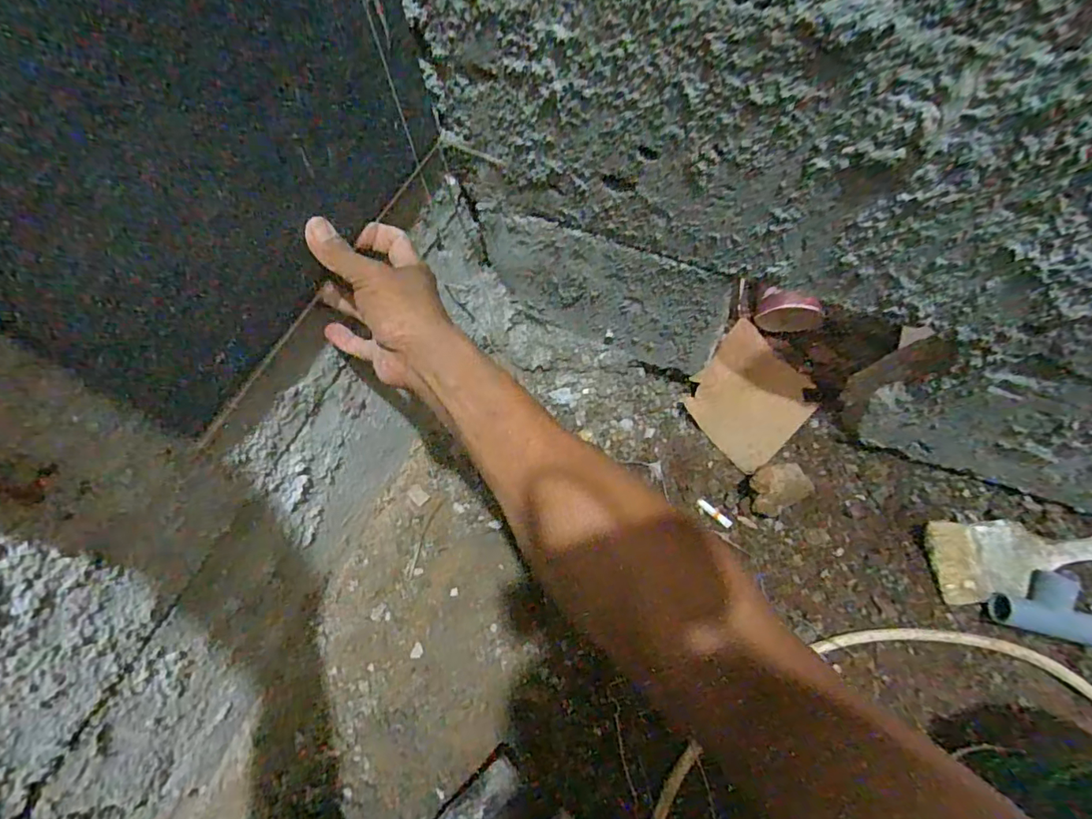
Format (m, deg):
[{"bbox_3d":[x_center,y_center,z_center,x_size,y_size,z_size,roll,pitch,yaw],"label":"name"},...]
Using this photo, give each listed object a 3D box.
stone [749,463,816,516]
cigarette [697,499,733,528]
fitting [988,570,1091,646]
[{"bbox_3d":[0.249,0.084,0.566,0.066,0.048,0.048,-26,63,-9],"label":"stone"},{"bbox_3d":[0.185,0.115,0.585,0.042,0.009,0.010,40,71,18],"label":"cigarette"},{"bbox_3d":[0.471,0.184,0.503,0.093,0.026,0.057,9,63,10],"label":"fitting"}]

